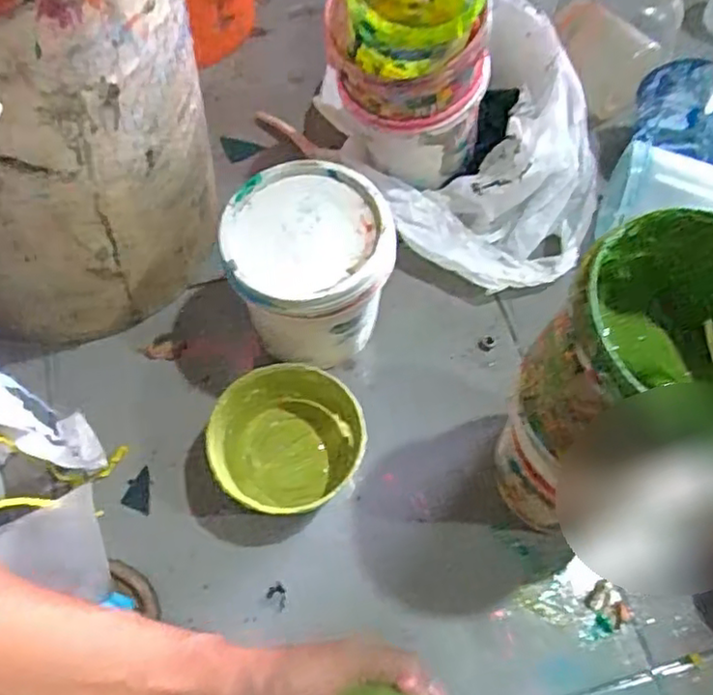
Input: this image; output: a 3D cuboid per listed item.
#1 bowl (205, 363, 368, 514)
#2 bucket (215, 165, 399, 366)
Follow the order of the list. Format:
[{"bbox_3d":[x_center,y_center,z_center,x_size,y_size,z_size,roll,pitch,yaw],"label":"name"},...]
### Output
[{"bbox_3d":[-0.053,0.076,0.518,0.108,0.060,0.108,0,63,-1],"label":"bowl"},{"bbox_3d":[-0.038,-0.056,0.548,0.119,0.142,0.120,0,63,-1],"label":"bucket"}]

